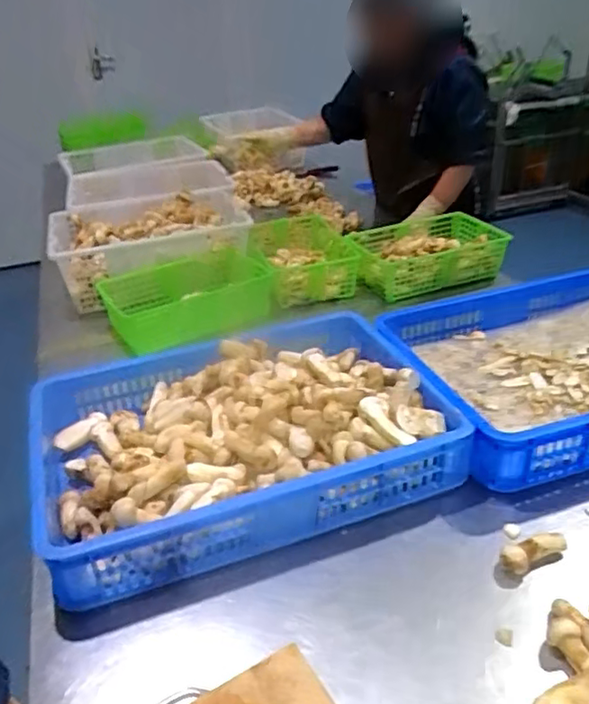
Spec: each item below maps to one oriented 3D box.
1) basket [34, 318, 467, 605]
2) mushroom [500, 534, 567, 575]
[{"bbox_3d":[-0.083,0.105,0.964,0.597,0.113,0.452,-15,32,-16],"label":"basket"},{"bbox_3d":[0.296,0.250,0.761,0.090,0.037,0.028,-20,33,-23],"label":"mushroom"}]

